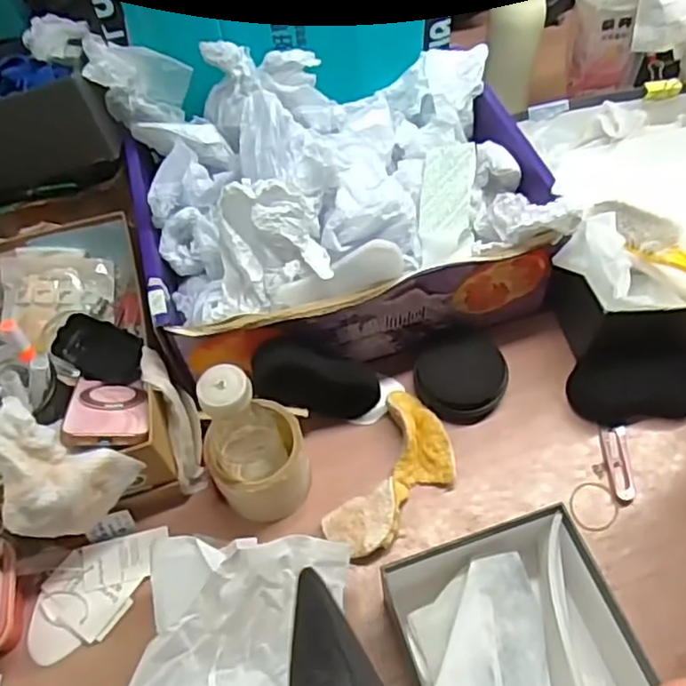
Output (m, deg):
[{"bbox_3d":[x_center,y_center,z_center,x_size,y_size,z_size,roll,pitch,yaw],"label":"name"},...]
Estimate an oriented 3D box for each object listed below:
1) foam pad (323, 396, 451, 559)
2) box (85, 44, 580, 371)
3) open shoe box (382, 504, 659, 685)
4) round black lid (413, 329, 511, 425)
[{"bbox_3d":[0.054,0.127,0.635,0.086,0.038,0.163,21,61,18],"label":"foam pad"},{"bbox_3d":[-0.010,-0.152,0.688,0.389,0.192,0.284,-14,56,-5],"label":"box"},{"bbox_3d":[0.154,0.283,0.483,0.161,0.100,0.297,-16,57,-6],"label":"open shoe box"},{"bbox_3d":[0.124,0.035,0.702,0.091,0.028,0.093,-2,56,3],"label":"round black lid"}]

